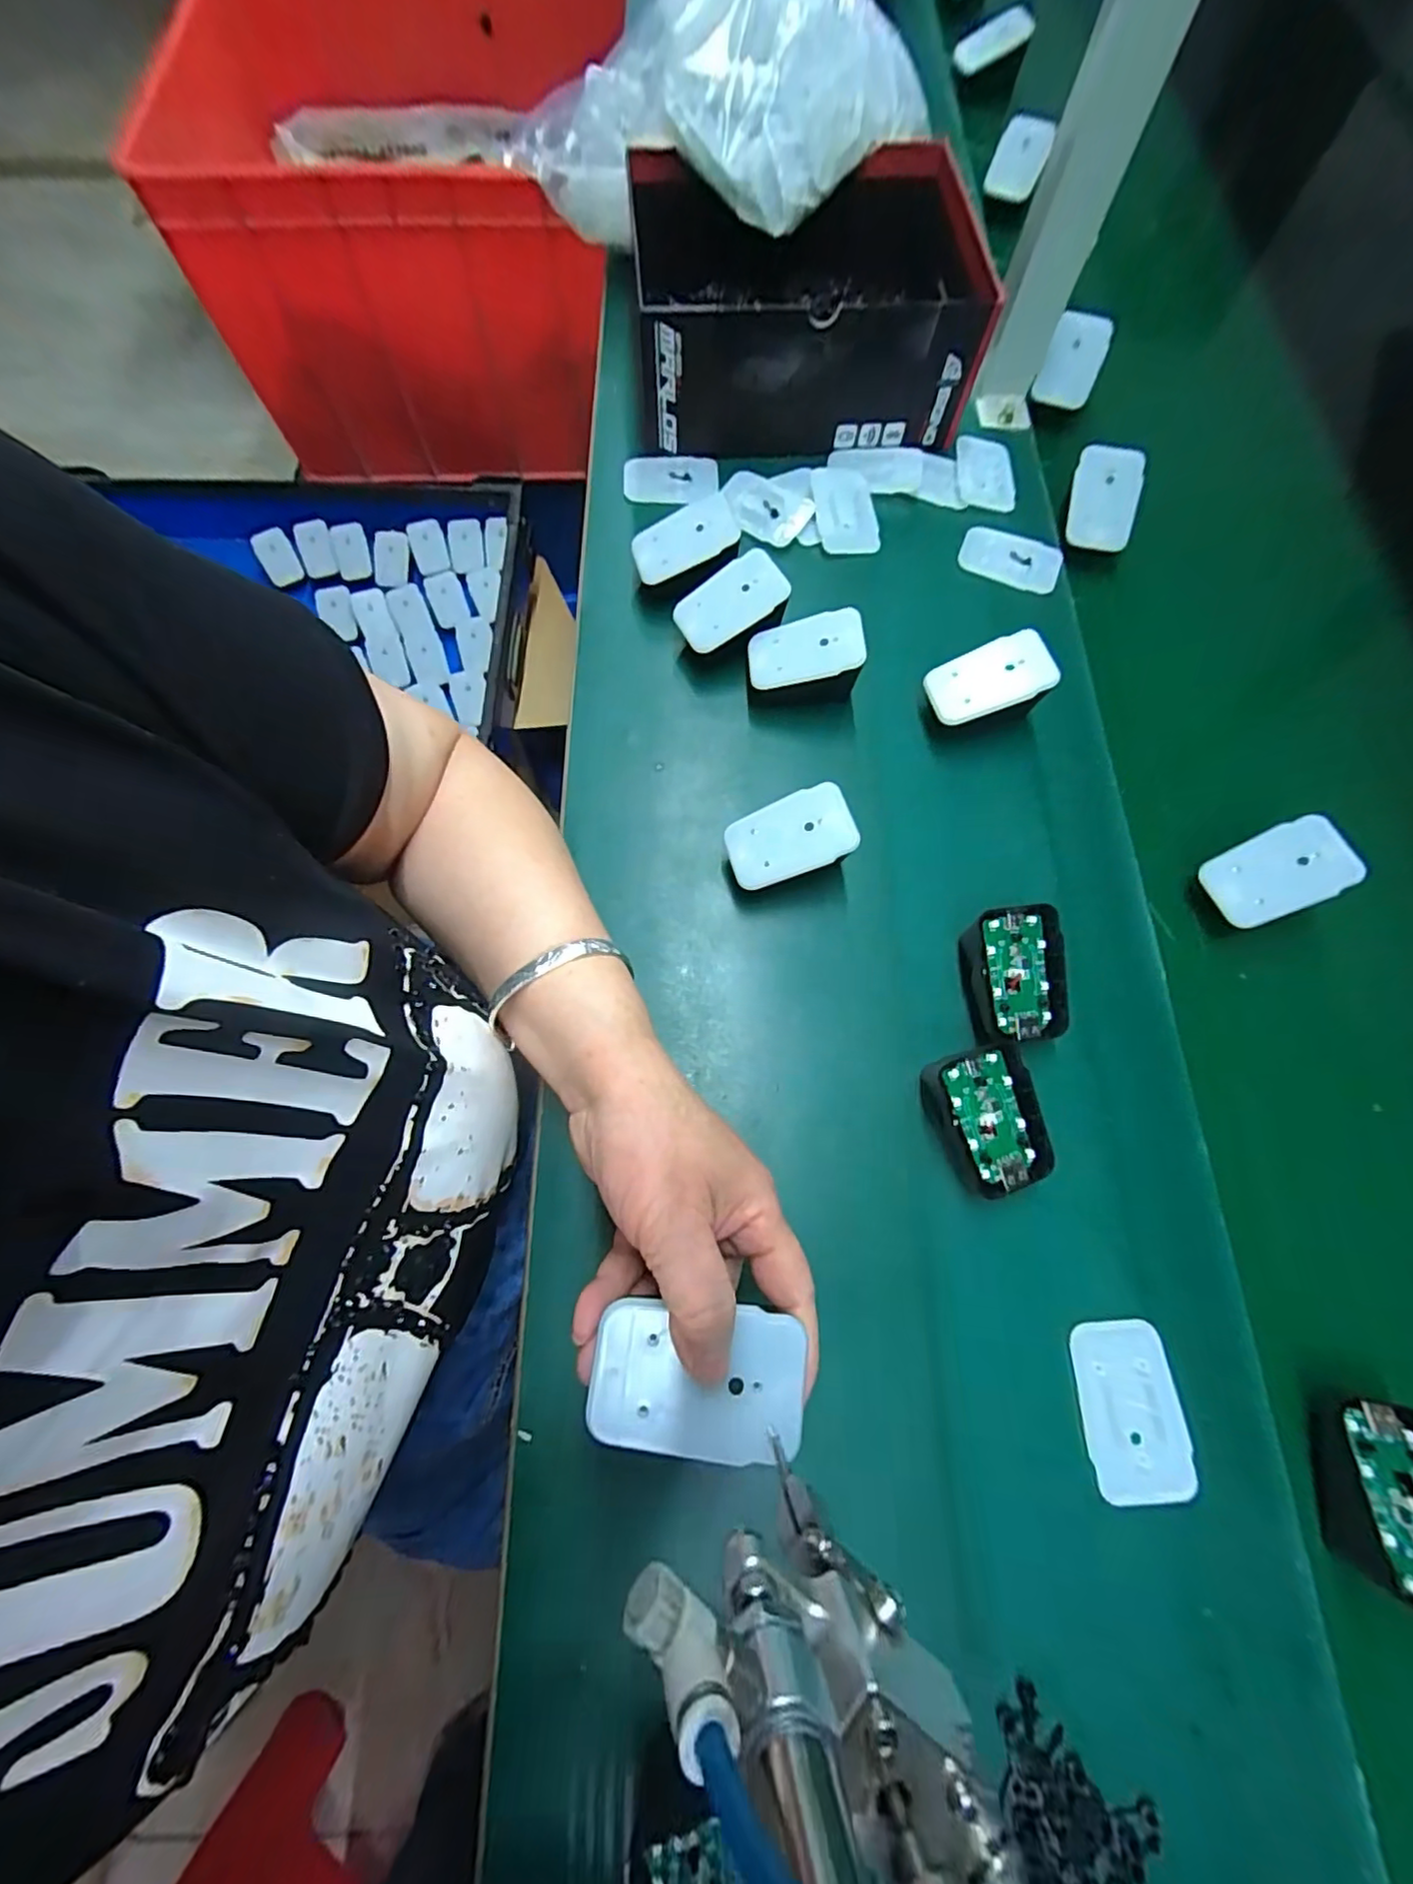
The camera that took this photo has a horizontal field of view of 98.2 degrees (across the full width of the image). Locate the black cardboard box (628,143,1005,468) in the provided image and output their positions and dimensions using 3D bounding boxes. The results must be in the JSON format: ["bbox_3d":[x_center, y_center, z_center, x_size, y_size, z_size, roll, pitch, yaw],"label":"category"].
[{"bbox_3d":[0.072,-0.475,0.459,0.234,0.093,0.197,-2,71,-1],"label":"black cardboard box"}]

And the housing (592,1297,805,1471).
[{"bbox_3d":[-0.003,0.146,0.202,0.068,0.006,0.044,6,74,1],"label":"housing"}]

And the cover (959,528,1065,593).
[{"bbox_3d":[0.218,-0.275,0.440,0.070,0.008,0.041,20,72,6],"label":"cover"}]

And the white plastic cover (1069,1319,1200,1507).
[{"bbox_3d":[0.197,0.218,0.285,0.046,0.004,0.071,-4,71,-2],"label":"white plastic cover"}]

